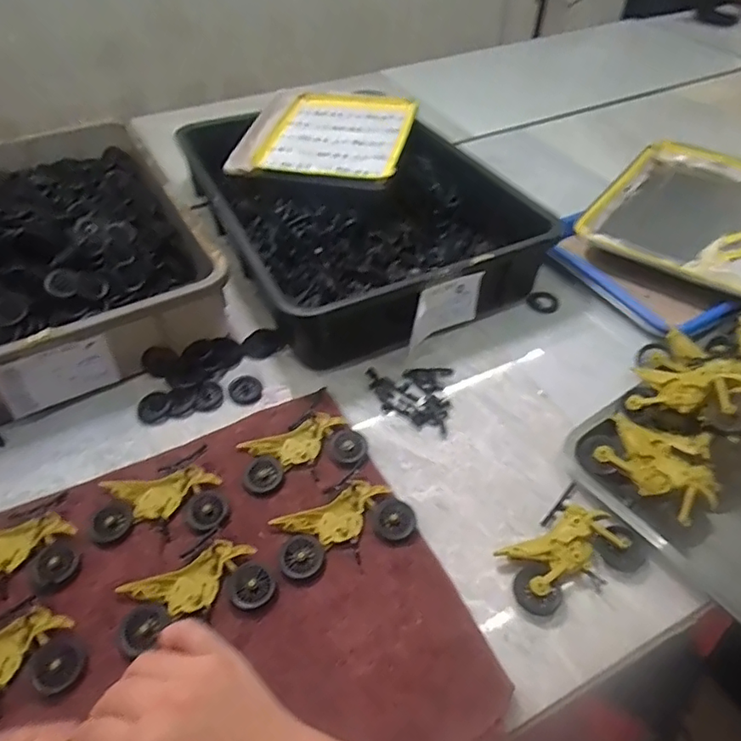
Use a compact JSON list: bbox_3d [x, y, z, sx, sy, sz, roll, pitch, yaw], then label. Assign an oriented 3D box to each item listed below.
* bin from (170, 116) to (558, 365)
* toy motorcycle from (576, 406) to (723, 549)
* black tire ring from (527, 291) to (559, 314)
[{"bbox_3d":[-0.016,-0.230,0.761,0.373,0.099,0.458,-19,49,-18],"label":"bin"},{"bbox_3d":[0.262,0.085,0.493,0.074,0.032,0.119,-34,55,-29],"label":"toy motorcycle"},{"bbox_3d":[0.223,-0.088,0.703,0.039,0.007,0.036,0,46,0],"label":"black tire ring"}]

